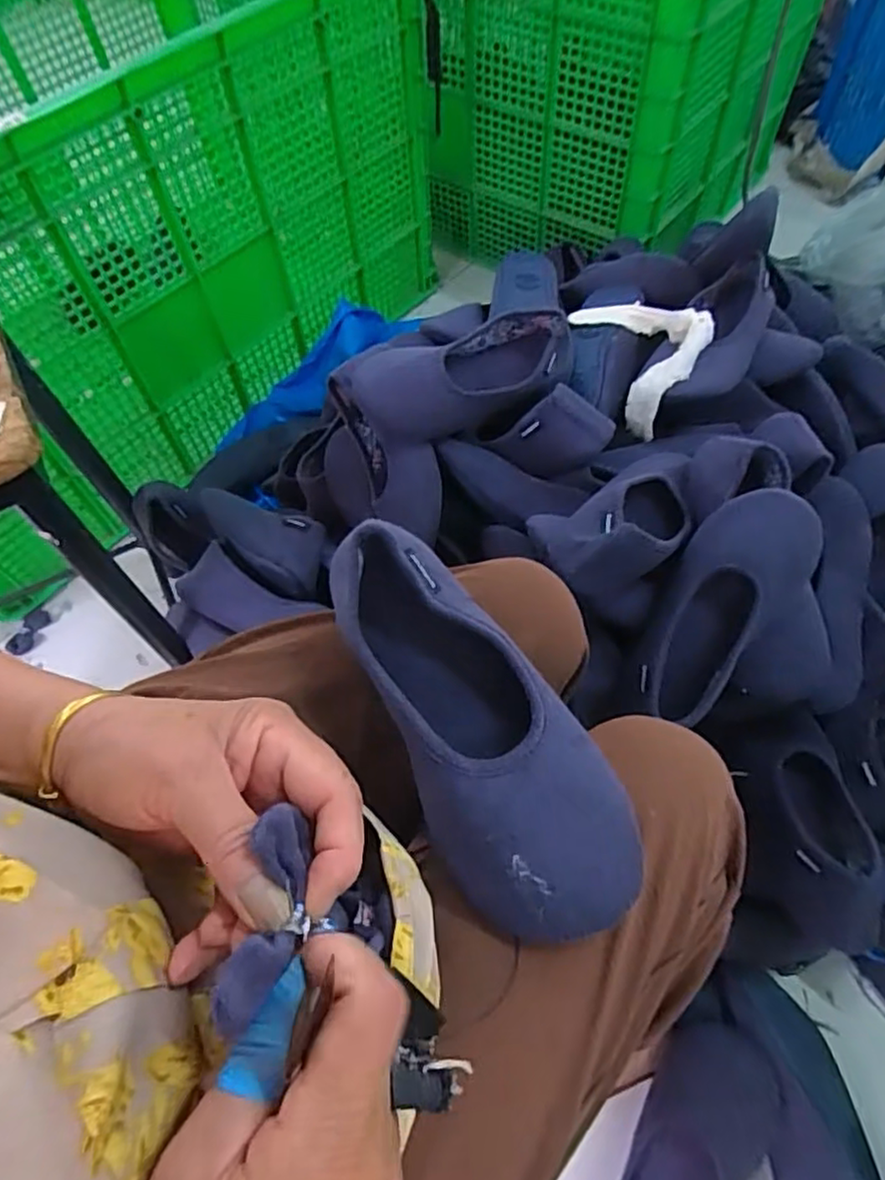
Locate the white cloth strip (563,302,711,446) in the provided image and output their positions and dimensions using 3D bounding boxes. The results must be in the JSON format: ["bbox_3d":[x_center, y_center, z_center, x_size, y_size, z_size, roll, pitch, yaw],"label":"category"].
[{"bbox_3d":[0.232,-0.279,0.762,0.101,0.099,0.176,-20,61,-8],"label":"white cloth strip"}]

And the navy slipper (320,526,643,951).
[{"bbox_3d":[0.020,0.064,0.345,0.094,0.061,0.220,-23,61,-10],"label":"navy slipper"}]

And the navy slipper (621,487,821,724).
[{"bbox_3d":[0.244,0.013,0.585,0.096,0.087,0.222,34,94,21],"label":"navy slipper"}]

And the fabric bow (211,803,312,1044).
[{"bbox_3d":[-0.055,0.105,0.215,0.018,0.023,0.066,3,47,5],"label":"fabric bow"}]

